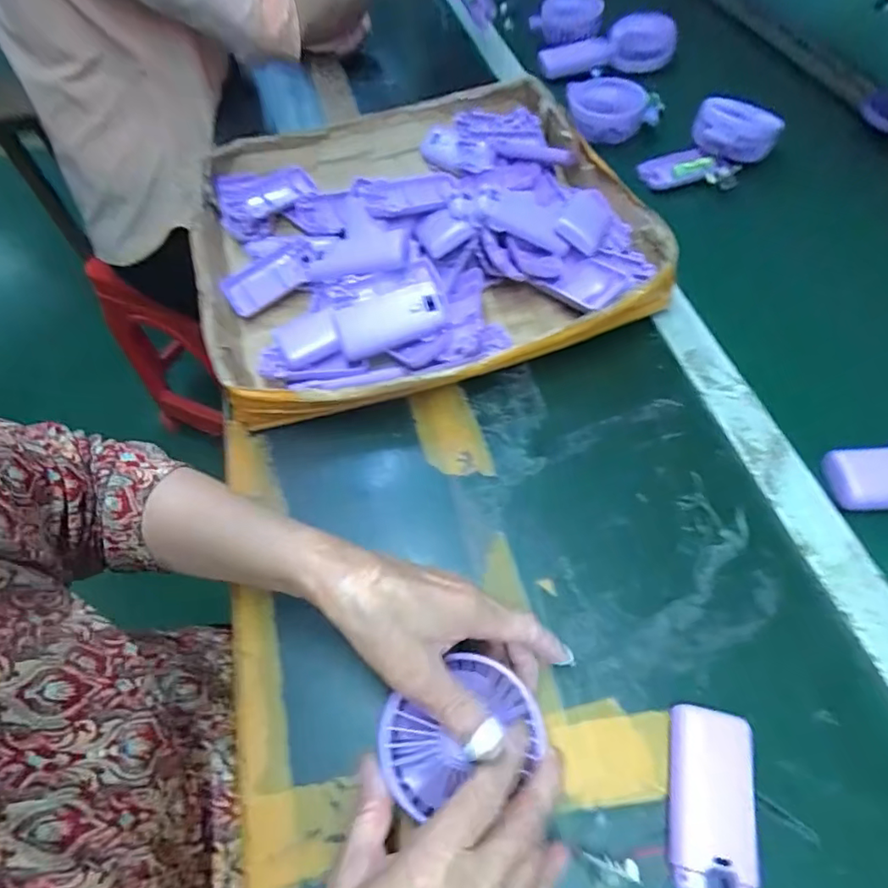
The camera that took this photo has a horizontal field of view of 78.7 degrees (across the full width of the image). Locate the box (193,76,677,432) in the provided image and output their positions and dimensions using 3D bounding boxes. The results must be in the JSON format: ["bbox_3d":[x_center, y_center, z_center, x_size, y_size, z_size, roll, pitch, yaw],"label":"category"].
[{"bbox_3d":[-0.032,-0.220,0.539,0.401,0.074,0.405,-15,58,-7],"label":"box"}]

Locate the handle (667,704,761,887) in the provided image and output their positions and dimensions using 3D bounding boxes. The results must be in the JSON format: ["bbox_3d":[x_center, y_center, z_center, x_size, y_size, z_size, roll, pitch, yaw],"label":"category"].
[{"bbox_3d":[0.150,0.201,0.305,0.043,0.018,0.092,10,59,9],"label":"handle"}]

